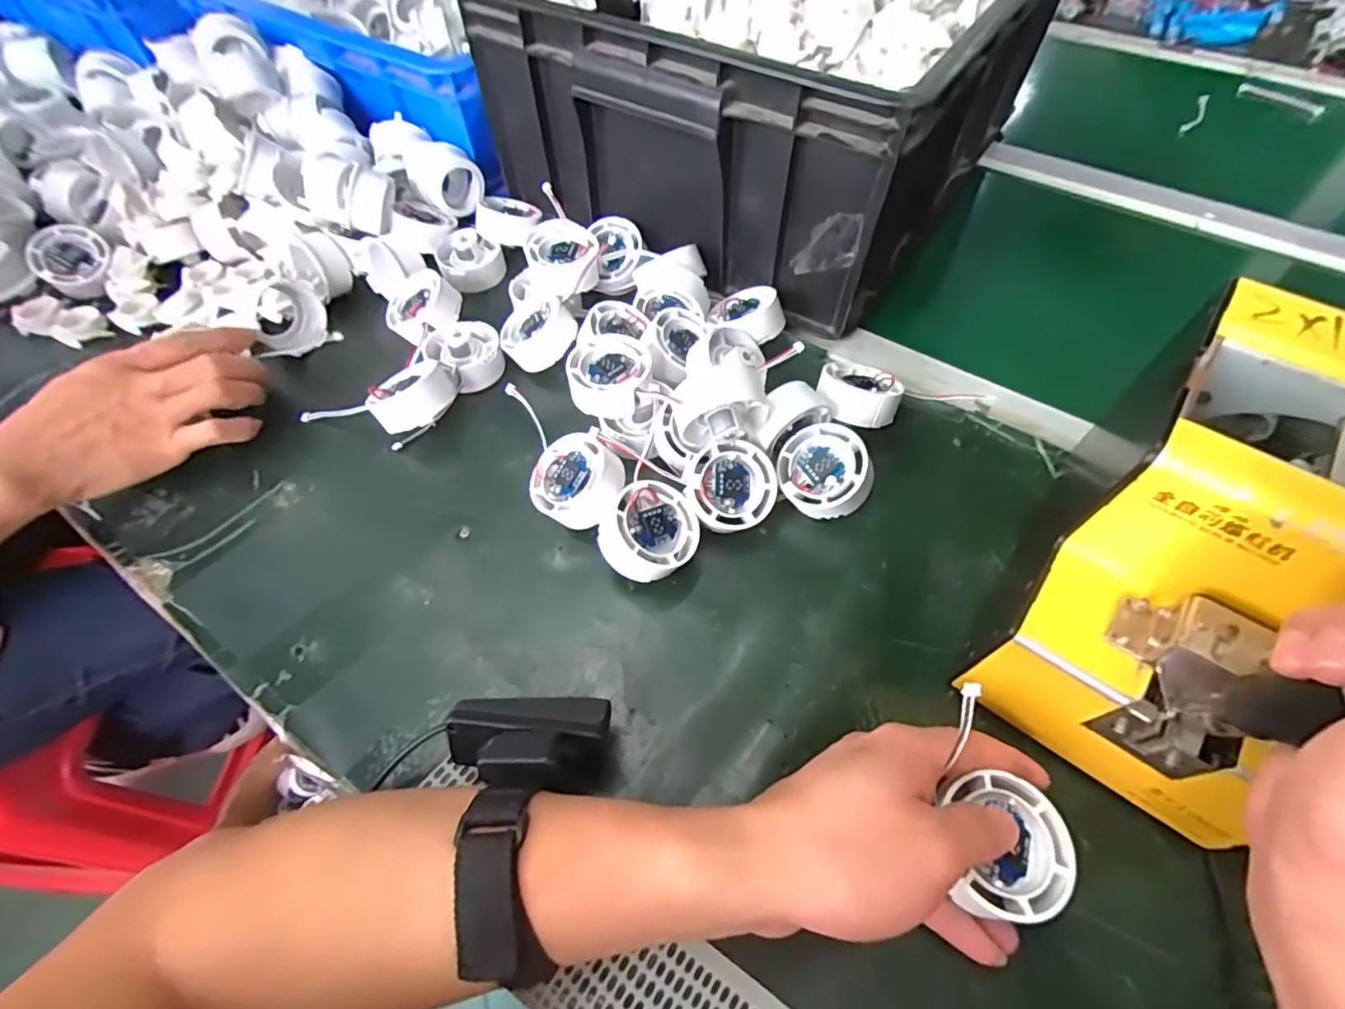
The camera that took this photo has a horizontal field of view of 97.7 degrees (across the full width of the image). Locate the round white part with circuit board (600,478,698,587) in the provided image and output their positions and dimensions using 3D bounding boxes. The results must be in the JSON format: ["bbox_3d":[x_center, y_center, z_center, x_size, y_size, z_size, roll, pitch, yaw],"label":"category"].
[{"bbox_3d":[-0.014,0.016,0.345,0.053,0.027,0.054,11,65,-24],"label":"round white part with circuit board"}]

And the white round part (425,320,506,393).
[{"bbox_3d":[-0.150,-0.114,0.441,0.052,0.035,0.053,0,58,1],"label":"white round part"}]

